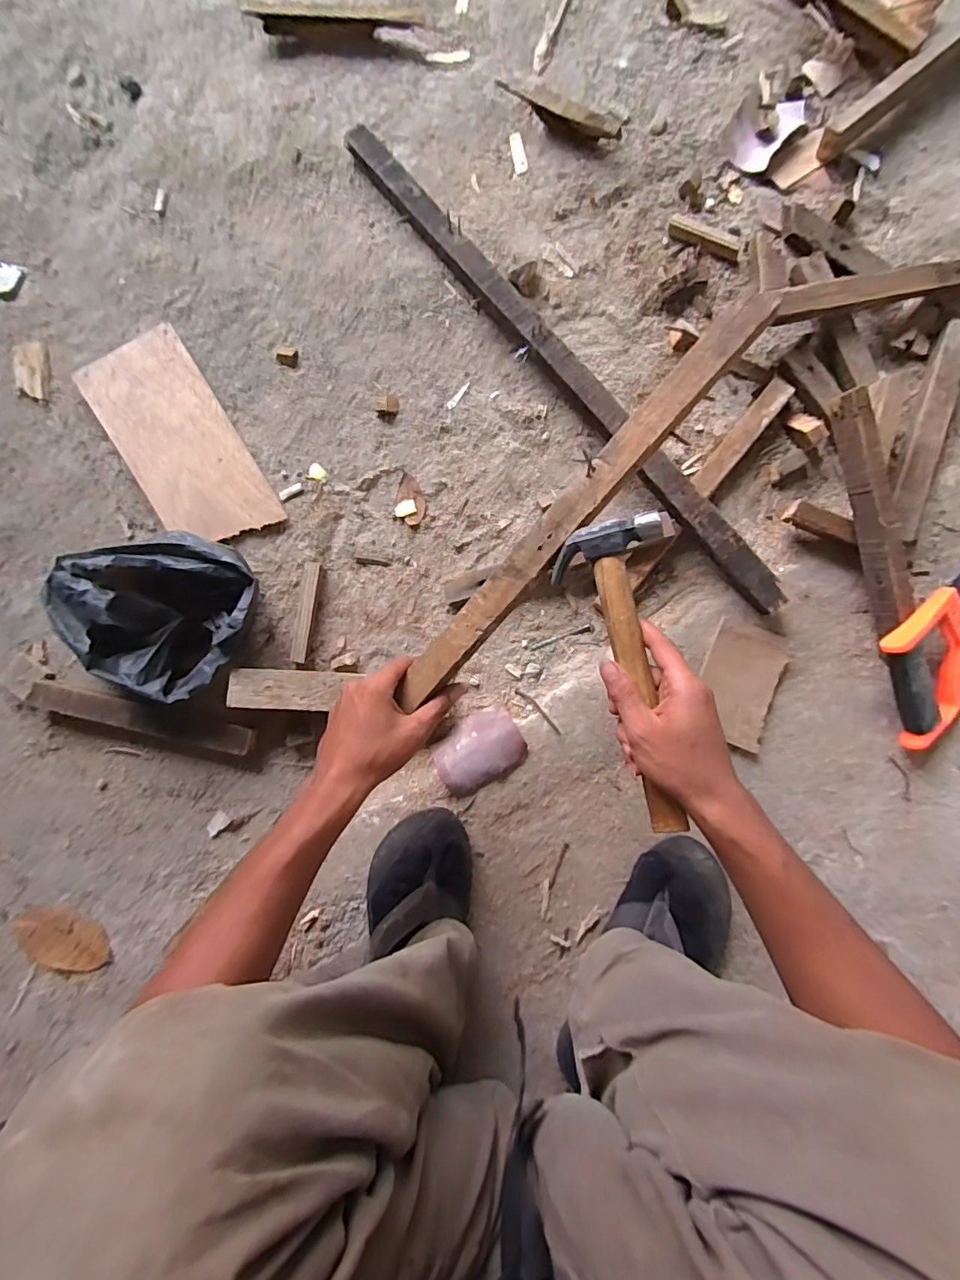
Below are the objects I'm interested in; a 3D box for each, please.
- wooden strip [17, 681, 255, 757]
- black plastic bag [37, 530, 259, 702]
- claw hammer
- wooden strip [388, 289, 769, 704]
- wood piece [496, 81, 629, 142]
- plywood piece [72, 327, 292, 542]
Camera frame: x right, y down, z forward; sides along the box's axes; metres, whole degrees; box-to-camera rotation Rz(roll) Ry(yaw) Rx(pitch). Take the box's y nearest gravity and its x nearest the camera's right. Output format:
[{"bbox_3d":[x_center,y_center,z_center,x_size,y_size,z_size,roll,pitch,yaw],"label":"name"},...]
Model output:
[{"bbox_3d":[-0.389,0.087,0.587,0.263,0.030,0.038,13,86,4],"label":"wooden strip"},{"bbox_3d":[-0.348,-0.034,0.568,0.183,0.093,0.170,20,87,4],"label":"black plastic bag"},{"bbox_3d":[0.122,0.027,0.411,0.089,0.032,0.248,-9,86,2],"label":"claw hammer"},{"bbox_3d":[0.084,-0.112,0.429,0.034,0.011,0.435,42,94,5],"label":"wooden strip"},{"bbox_3d":[0.097,-0.658,0.634,0.170,0.034,0.031,32,88,5],"label":"wood piece"},{"bbox_3d":[-0.369,-0.242,0.627,0.129,0.008,0.285,-32,85,-7],"label":"plywood piece"}]

